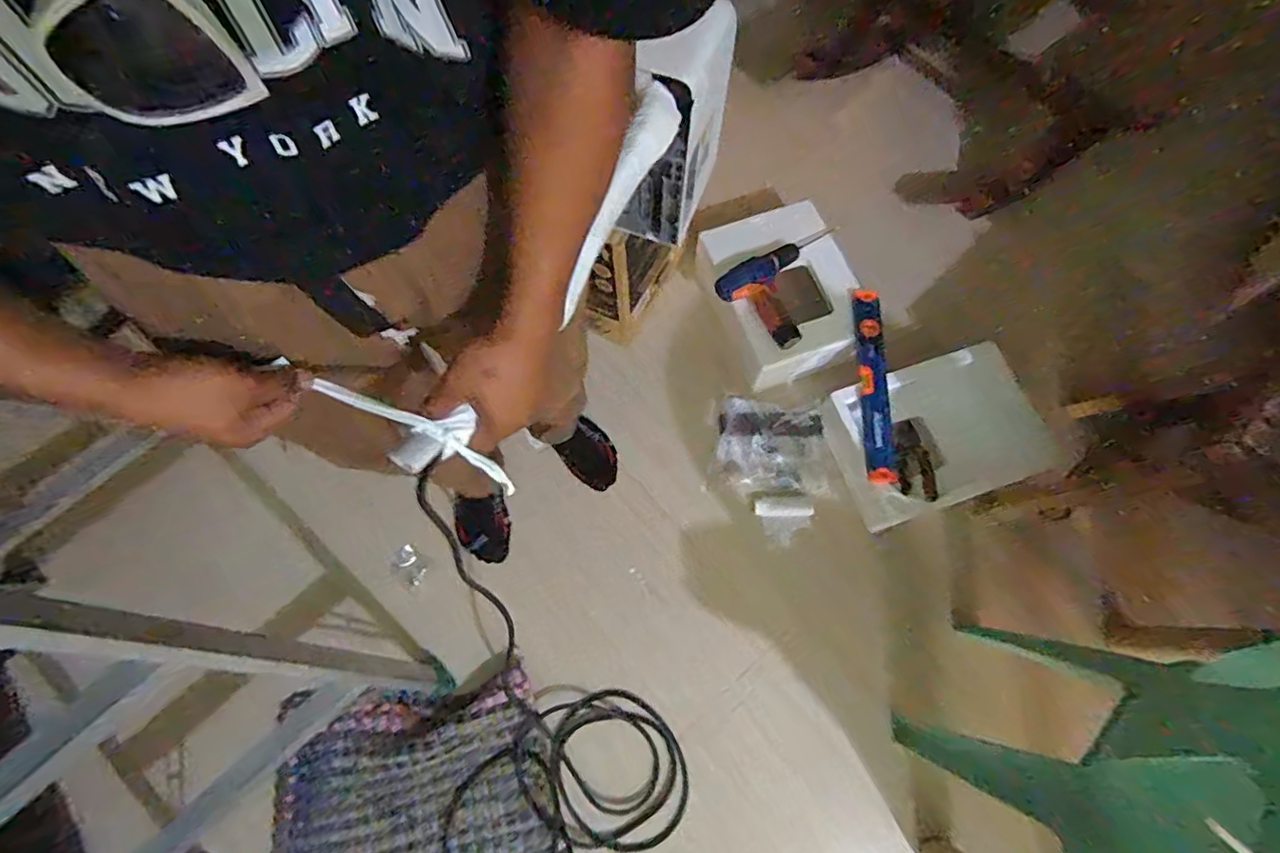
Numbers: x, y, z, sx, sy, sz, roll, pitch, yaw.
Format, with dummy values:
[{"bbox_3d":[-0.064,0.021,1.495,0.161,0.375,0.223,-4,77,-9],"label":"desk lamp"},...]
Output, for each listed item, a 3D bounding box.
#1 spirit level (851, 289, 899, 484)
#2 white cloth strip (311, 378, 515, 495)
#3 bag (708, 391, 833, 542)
[{"bbox_3d":[0.465,-0.089,1.163,0.056,0.035,0.404,2,71,1],"label":"spirit level"},{"bbox_3d":[-0.205,0.007,0.534,0.194,0.056,0.065,27,73,-6],"label":"white cloth strip"},{"bbox_3d":[0.276,0.092,1.231,0.250,0.051,0.297,9,72,2],"label":"bag"}]

